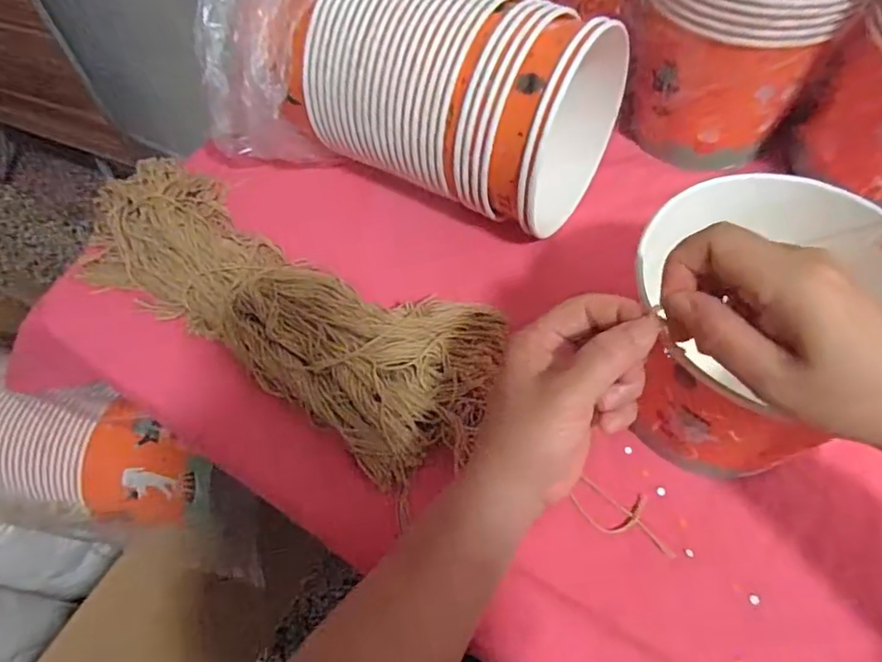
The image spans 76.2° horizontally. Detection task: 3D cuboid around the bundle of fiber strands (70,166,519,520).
[{"bbox_3d":[-0.128,-0.036,0.449,0.392,0.041,0.143,31,64,21],"label":"bundle of fiber strands"}]

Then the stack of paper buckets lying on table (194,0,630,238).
[{"bbox_3d":[-0.029,-0.204,0.474,0.336,0.157,0.158,20,61,16],"label":"stack of paper buckets lying on table"}]

